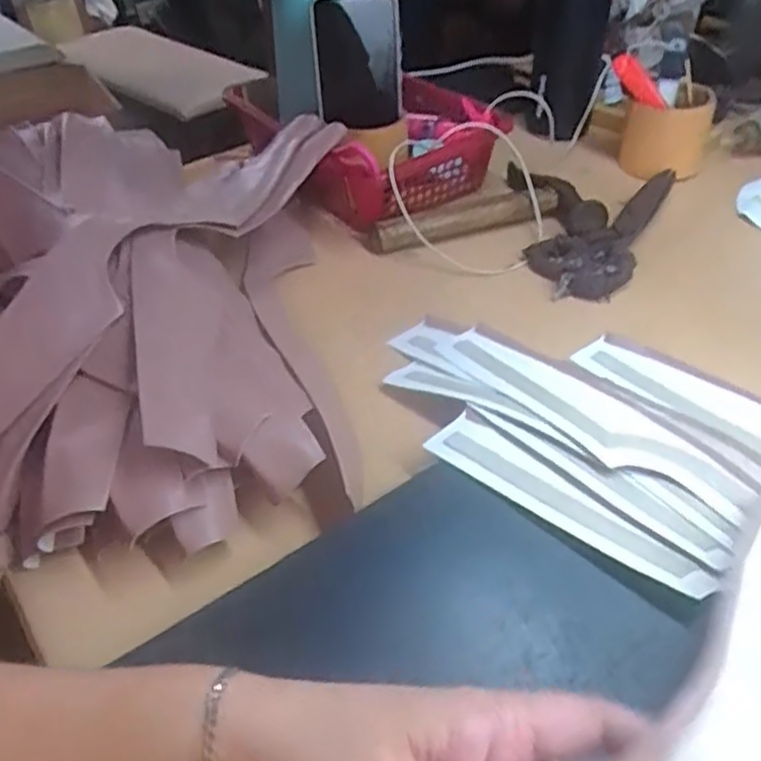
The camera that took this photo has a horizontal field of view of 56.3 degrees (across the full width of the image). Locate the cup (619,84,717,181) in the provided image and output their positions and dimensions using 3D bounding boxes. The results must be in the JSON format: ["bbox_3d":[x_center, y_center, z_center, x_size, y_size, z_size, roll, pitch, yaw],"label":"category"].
[{"bbox_3d":[0.290,-0.251,0.722,0.082,0.066,0.079,15,45,19],"label":"cup"}]

